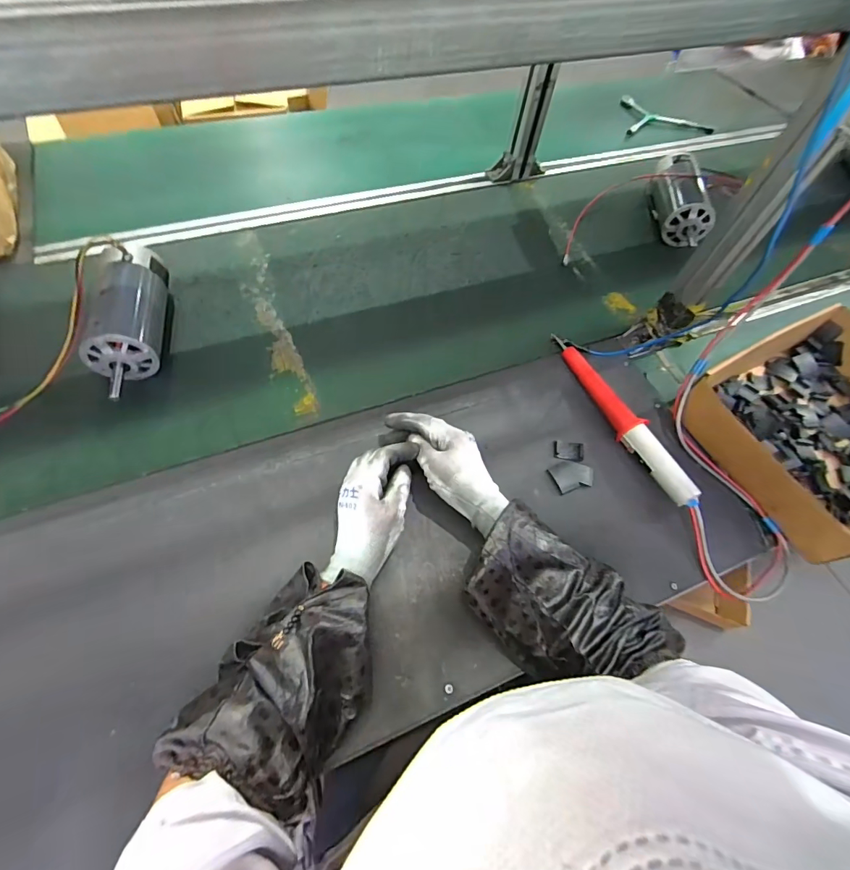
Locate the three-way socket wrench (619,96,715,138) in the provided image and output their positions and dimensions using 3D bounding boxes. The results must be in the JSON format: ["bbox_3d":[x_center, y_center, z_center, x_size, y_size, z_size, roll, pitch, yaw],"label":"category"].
[{"bbox_3d":[0.561,-0.719,1.004,0.207,0.015,0.165,9,59,1],"label":"three-way socket wrench"}]

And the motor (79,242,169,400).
[{"bbox_3d":[-0.377,-0.140,0.556,0.073,0.087,0.205,-5,60,-7],"label":"motor"}]

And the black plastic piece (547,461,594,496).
[{"bbox_3d":[0.182,0.049,0.541,0.055,0.005,0.037,-14,62,-13],"label":"black plastic piece"}]

